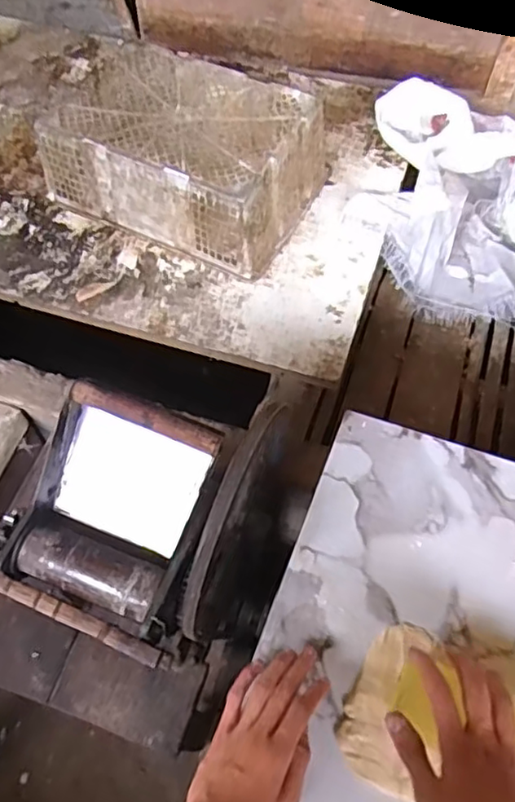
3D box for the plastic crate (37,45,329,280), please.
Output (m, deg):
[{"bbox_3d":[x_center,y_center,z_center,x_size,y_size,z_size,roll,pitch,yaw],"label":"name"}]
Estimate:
[{"bbox_3d":[-0.126,-0.461,1.162,0.451,0.166,0.329,26,63,14],"label":"plastic crate"}]

